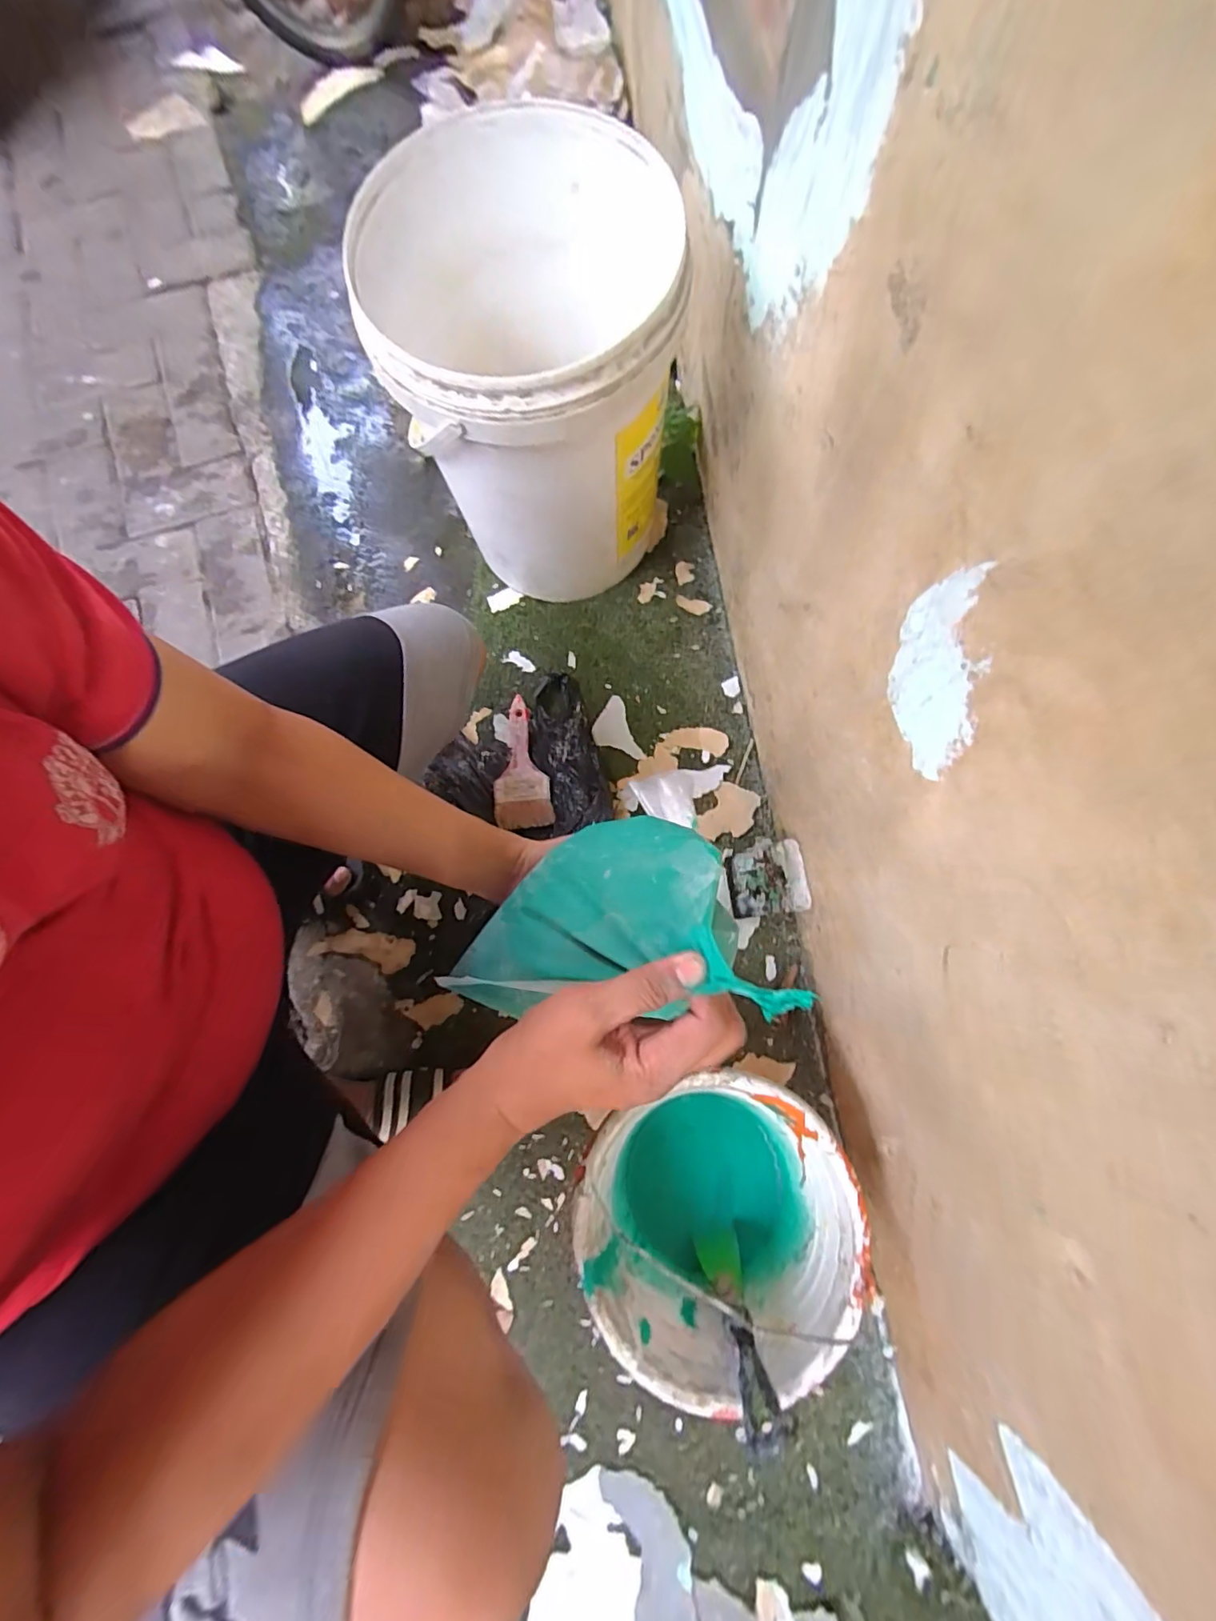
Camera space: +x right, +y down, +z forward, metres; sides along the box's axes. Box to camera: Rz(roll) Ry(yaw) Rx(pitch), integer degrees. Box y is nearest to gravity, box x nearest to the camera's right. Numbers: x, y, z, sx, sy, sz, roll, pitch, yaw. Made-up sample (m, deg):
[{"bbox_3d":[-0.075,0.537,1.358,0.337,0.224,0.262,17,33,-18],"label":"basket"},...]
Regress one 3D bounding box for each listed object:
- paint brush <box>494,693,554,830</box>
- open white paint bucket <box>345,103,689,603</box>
[{"bbox_3d":[-0.123,-0.064,0.763,0.076,0.013,0.184,-9,74,-3],"label":"paint brush"},{"bbox_3d":[-0.087,-0.469,0.657,0.299,0.346,0.329,-1,74,0],"label":"open white paint bucket"}]

